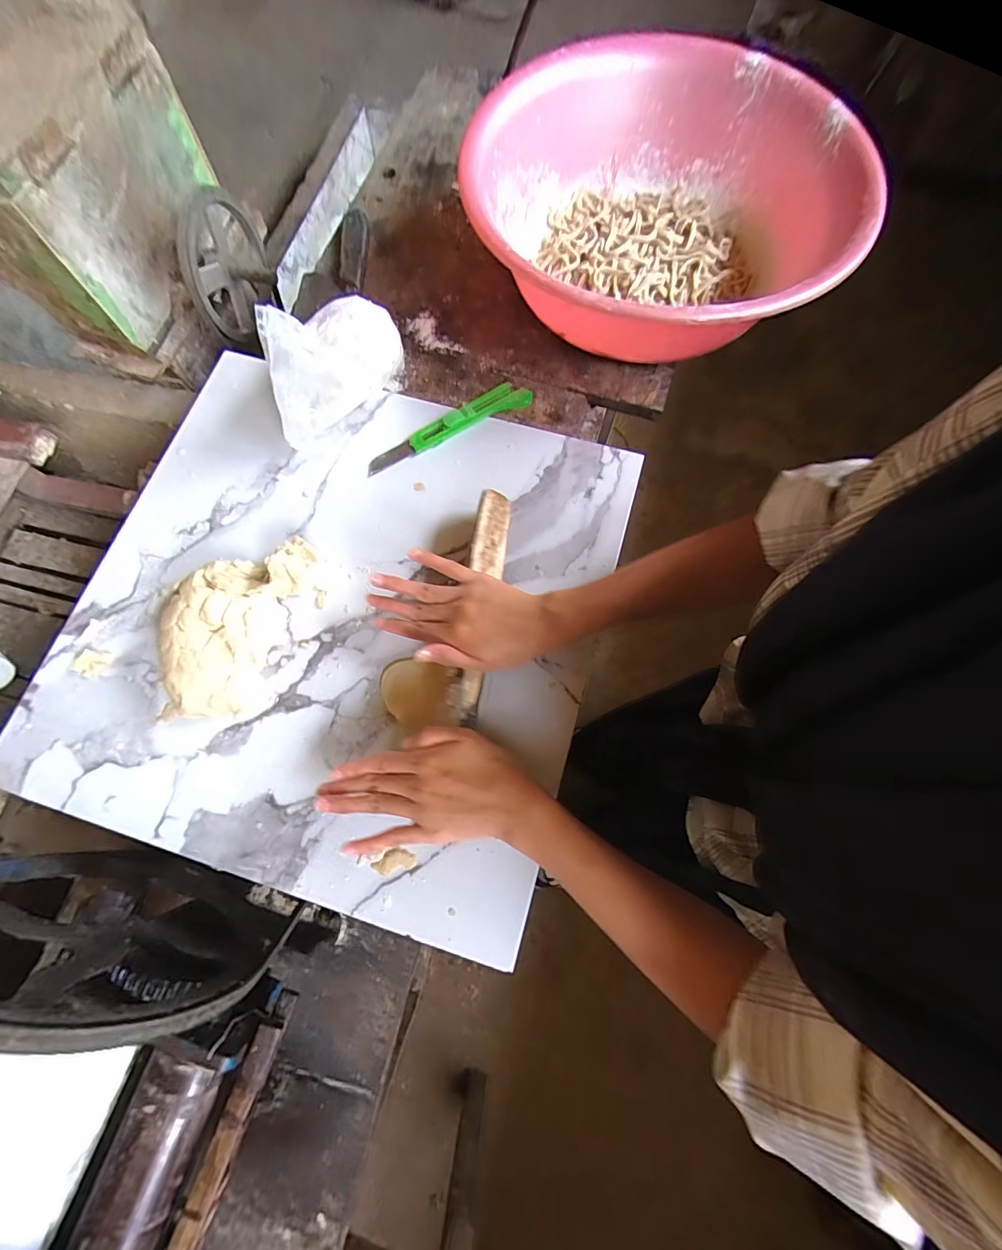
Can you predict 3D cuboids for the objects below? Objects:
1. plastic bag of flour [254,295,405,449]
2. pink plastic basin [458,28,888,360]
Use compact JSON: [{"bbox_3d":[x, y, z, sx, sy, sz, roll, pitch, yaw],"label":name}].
[{"bbox_3d":[-0.172,-0.268,0.447,0.061,0.120,0.168,39,79,10],"label":"plastic bag of flour"},{"bbox_3d":[0.174,-0.454,0.501,0.393,0.115,0.426,0,75,0],"label":"pink plastic basin"}]

